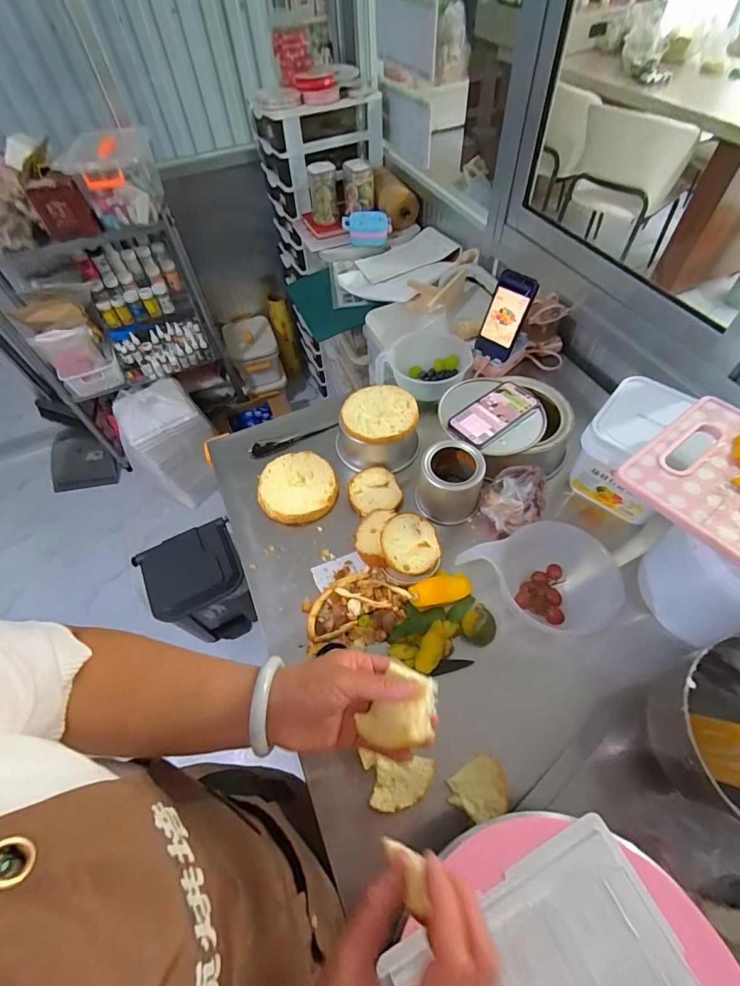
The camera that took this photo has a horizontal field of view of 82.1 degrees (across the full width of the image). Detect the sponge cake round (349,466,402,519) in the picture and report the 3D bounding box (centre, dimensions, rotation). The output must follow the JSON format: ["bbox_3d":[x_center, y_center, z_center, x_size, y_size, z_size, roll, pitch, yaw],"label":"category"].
[{"bbox_3d":[0.008,-0.003,0.746,0.087,0.020,0.084,-2,56,3],"label":"sponge cake round"}]

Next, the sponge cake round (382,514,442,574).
[{"bbox_3d":[0.064,0.077,0.658,0.091,0.013,0.093,7,64,-16],"label":"sponge cake round"}]

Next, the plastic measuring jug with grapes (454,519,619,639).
[{"bbox_3d":[0.246,0.132,0.607,0.193,0.098,0.148,-13,56,-5],"label":"plastic measuring jug with grapes"}]

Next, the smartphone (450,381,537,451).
[{"bbox_3d":[0.215,-0.140,0.738,0.157,0.009,0.078,-36,61,-19],"label":"smartphone"}]

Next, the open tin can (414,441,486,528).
[{"bbox_3d":[0.133,-0.017,0.708,0.102,0.101,0.109,12,58,12],"label":"open tin can"}]

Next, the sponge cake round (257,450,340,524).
[{"bbox_3d":[-0.129,-0.009,0.754,0.135,0.026,0.134,-17,57,-8],"label":"sponge cake round"}]

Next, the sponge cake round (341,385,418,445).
[{"bbox_3d":[0.021,-0.142,0.752,0.125,0.018,0.131,-2,56,3],"label":"sponge cake round"}]

